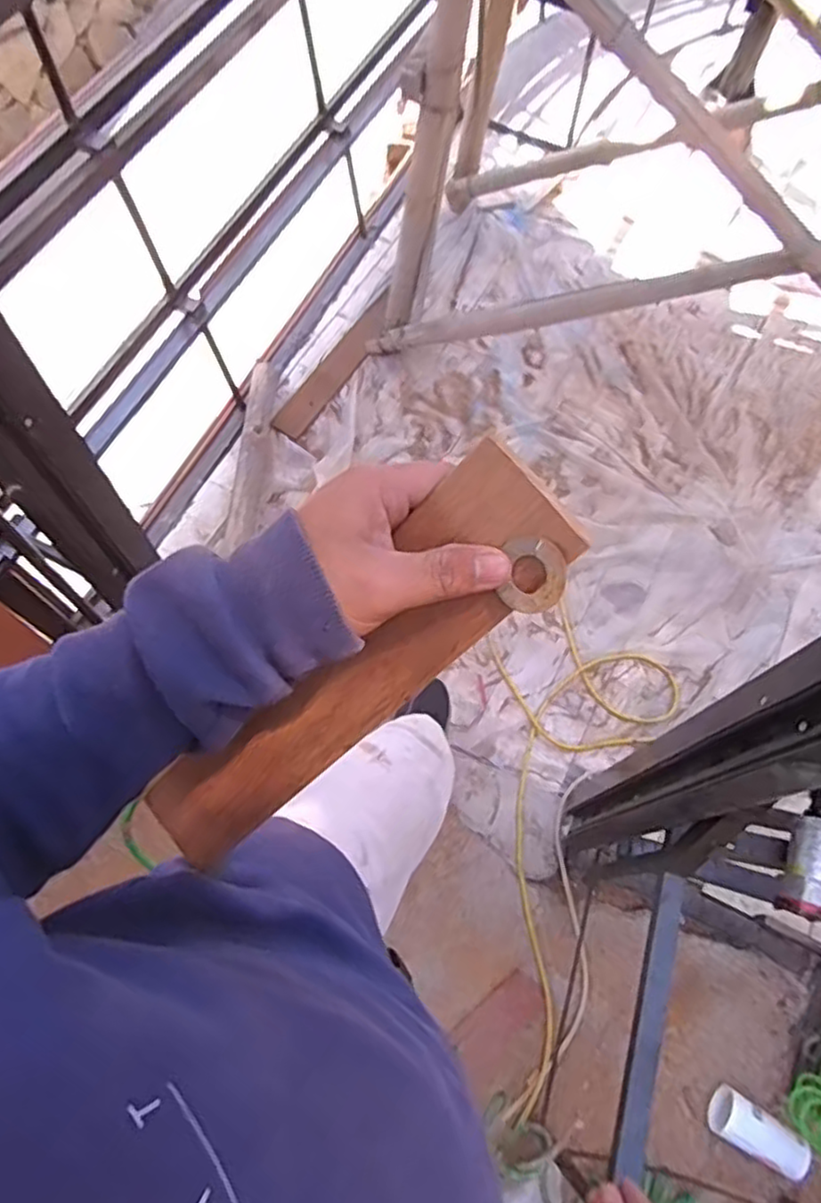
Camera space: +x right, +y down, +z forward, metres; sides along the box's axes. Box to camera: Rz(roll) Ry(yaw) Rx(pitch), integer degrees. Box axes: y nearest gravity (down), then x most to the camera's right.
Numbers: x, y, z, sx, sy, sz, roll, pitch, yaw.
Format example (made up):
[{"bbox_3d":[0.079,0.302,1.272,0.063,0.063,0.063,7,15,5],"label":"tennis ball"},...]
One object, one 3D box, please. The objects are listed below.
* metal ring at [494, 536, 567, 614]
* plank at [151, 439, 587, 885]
[{"bbox_3d":[0.053,-0.011,0.299,0.028,0.004,0.033,10,97,26],"label":"metal ring"},{"bbox_3d":[-0.046,0.051,0.371,0.062,0.010,0.324,50,119,7],"label":"plank"}]

